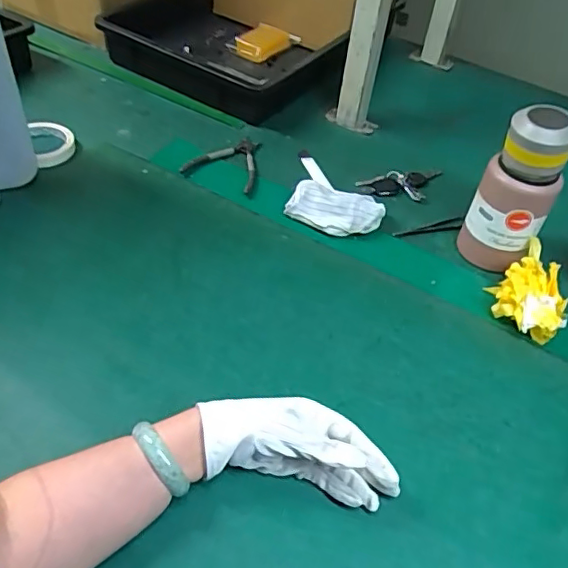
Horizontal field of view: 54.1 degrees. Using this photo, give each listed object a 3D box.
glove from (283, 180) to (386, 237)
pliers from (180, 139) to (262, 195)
[{"bbox_3d":[0.071,-0.101,0.762,0.122,0.032,0.076,19,46,12],"label":"glove"},{"bbox_3d":[-0.093,-0.184,0.830,0.106,0.012,0.136,6,45,-1],"label":"pliers"}]

